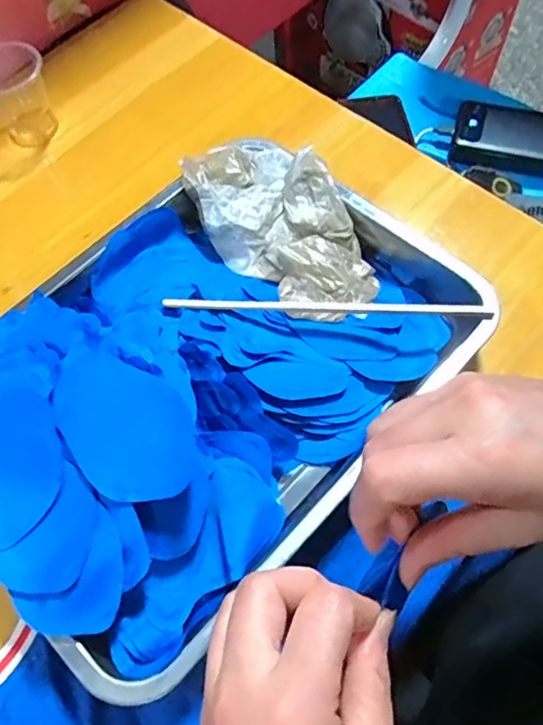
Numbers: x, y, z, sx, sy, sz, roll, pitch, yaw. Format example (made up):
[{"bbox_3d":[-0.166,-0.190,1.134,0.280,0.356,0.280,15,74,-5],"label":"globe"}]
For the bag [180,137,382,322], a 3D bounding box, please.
[{"bbox_3d":[0.009,-0.104,0.431,0.092,0.039,0.169,-28,67,-10],"label":"bag"}]

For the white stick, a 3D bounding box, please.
[{"bbox_3d":[0.037,-0.038,0.386,0.223,0.006,0.008,3,66,4],"label":"white stick"}]

